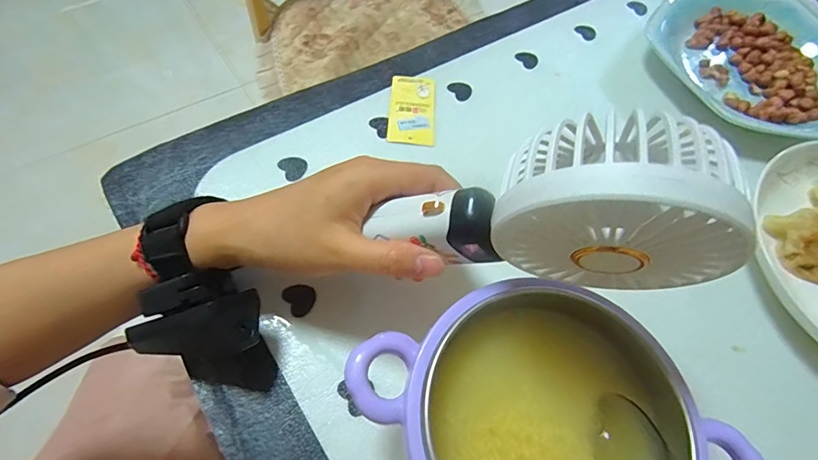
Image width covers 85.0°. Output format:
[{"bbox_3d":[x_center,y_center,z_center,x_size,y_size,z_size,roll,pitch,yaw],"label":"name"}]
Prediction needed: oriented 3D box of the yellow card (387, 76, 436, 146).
[{"bbox_3d":[0.003,-0.100,0.370,0.038,0.004,0.073,4,62,-4],"label":"yellow card"}]

